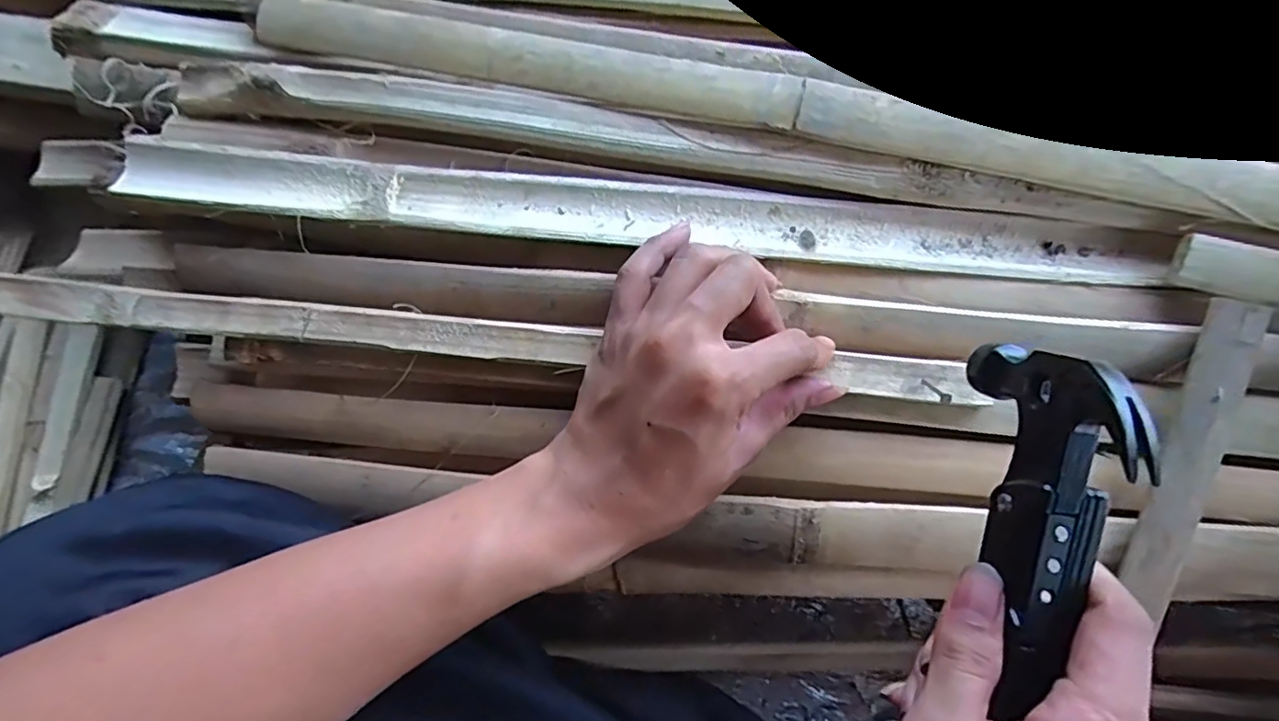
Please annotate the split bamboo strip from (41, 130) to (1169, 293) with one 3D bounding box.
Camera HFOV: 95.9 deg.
[{"bbox_3d":[-0.032,-0.075,0.288,0.533,0.011,0.038,7,75,3],"label":"split bamboo strip"}]

